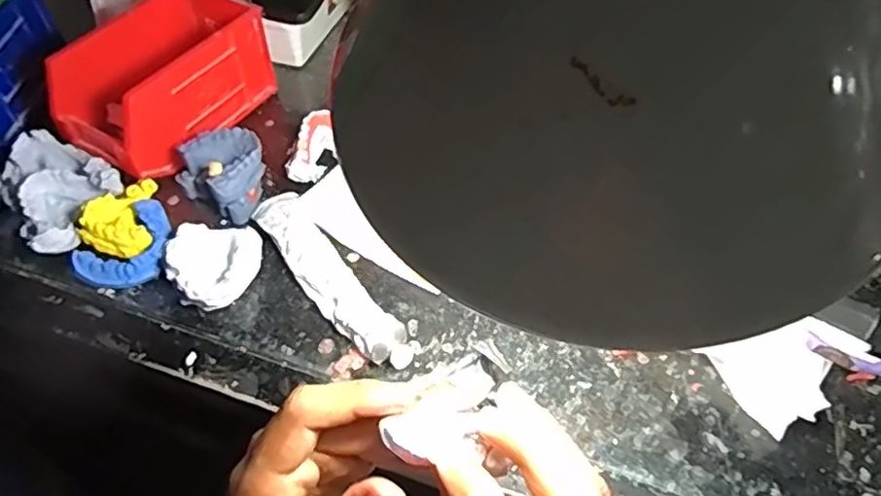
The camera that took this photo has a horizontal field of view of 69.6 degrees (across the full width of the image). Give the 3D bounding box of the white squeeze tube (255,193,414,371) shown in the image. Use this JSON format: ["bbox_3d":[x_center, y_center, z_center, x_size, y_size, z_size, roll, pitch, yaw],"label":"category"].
[{"bbox_3d":[-0.082,0.024,0.465,0.037,0.024,0.184,-30,57,-22],"label":"white squeeze tube"}]

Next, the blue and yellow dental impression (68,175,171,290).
[{"bbox_3d":[-0.244,-0.012,0.484,0.065,0.024,0.091,-14,52,-11],"label":"blue and yellow dental impression"}]

